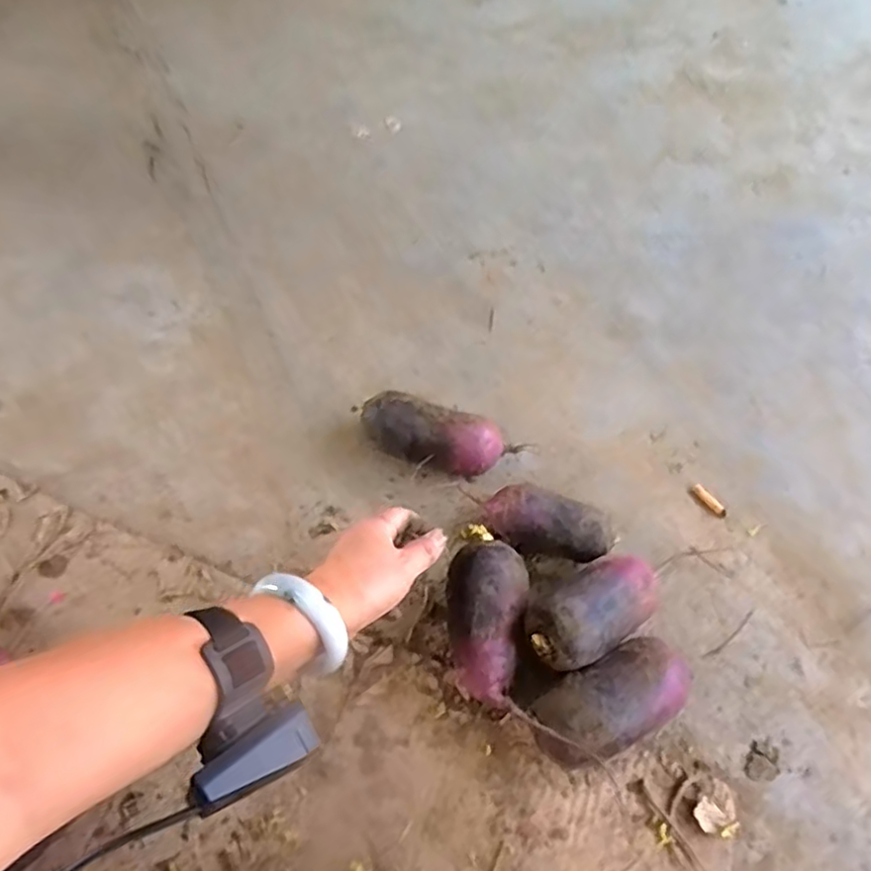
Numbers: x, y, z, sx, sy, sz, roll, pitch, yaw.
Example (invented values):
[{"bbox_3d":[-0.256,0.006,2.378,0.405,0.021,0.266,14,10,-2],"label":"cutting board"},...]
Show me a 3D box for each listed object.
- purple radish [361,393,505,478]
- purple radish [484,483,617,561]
[{"bbox_3d":[-0.006,0.005,0.630,0.135,0.060,0.054,18,61,9],"label":"purple radish"},{"bbox_3d":[0.100,0.080,0.594,0.109,0.049,0.046,16,61,8],"label":"purple radish"}]

